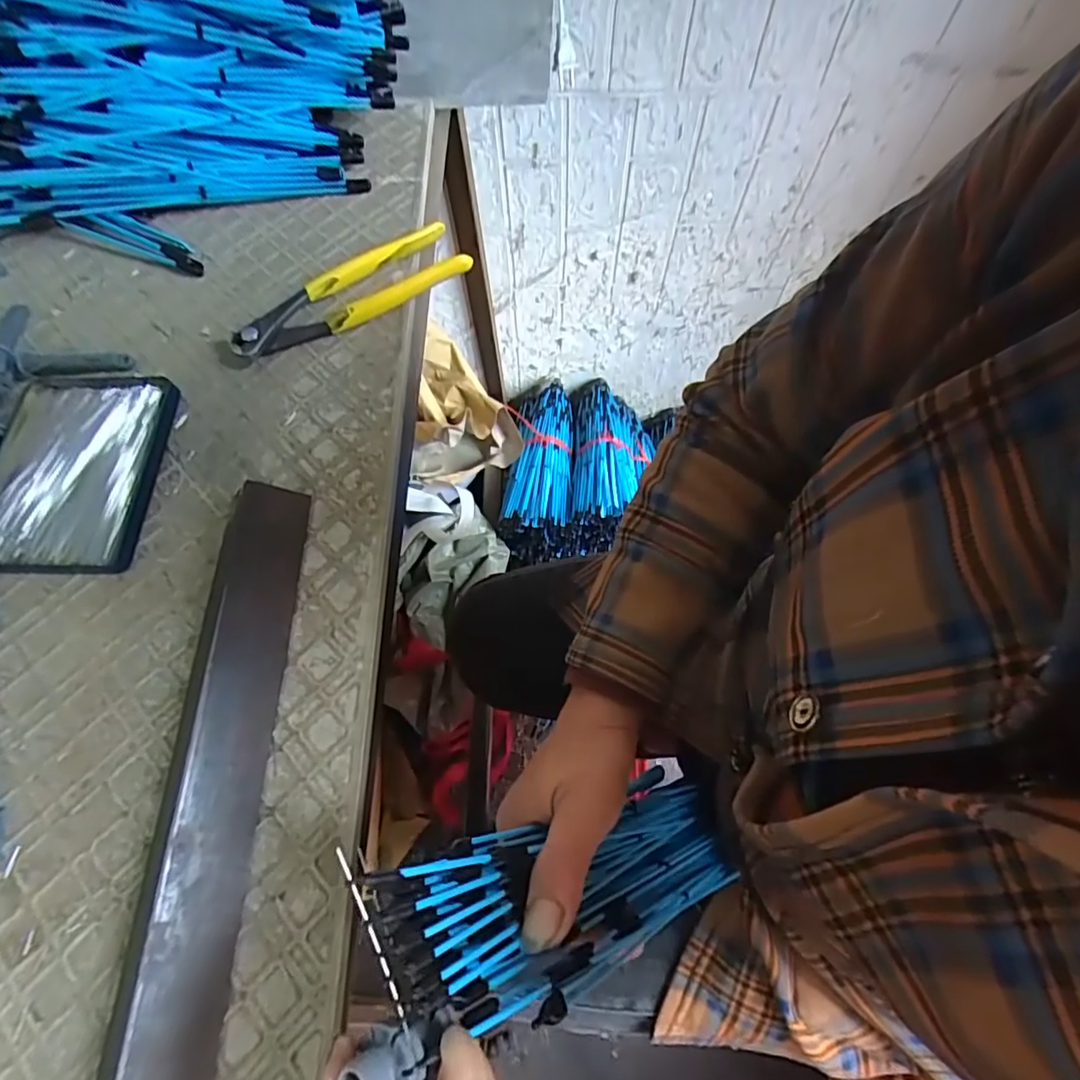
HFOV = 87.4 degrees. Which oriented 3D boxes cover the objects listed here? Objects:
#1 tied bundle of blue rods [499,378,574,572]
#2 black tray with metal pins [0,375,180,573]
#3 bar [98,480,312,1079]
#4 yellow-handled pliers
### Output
[{"bbox_3d":[-0.001,-0.137,1.062,0.125,0.129,0.330,1,67,2],"label":"tied bundle of blue rods"},{"bbox_3d":[-0.283,-0.043,0.343,0.097,0.008,0.130,0,67,1],"label":"black tray with metal pins"},{"bbox_3d":[-0.159,0.118,0.261,0.049,0.028,0.311,0,67,1],"label":"bar"},{"bbox_3d":[-0.129,-0.168,0.387,0.163,0.016,0.044,-32,70,-12],"label":"yellow-handled pliers"}]

